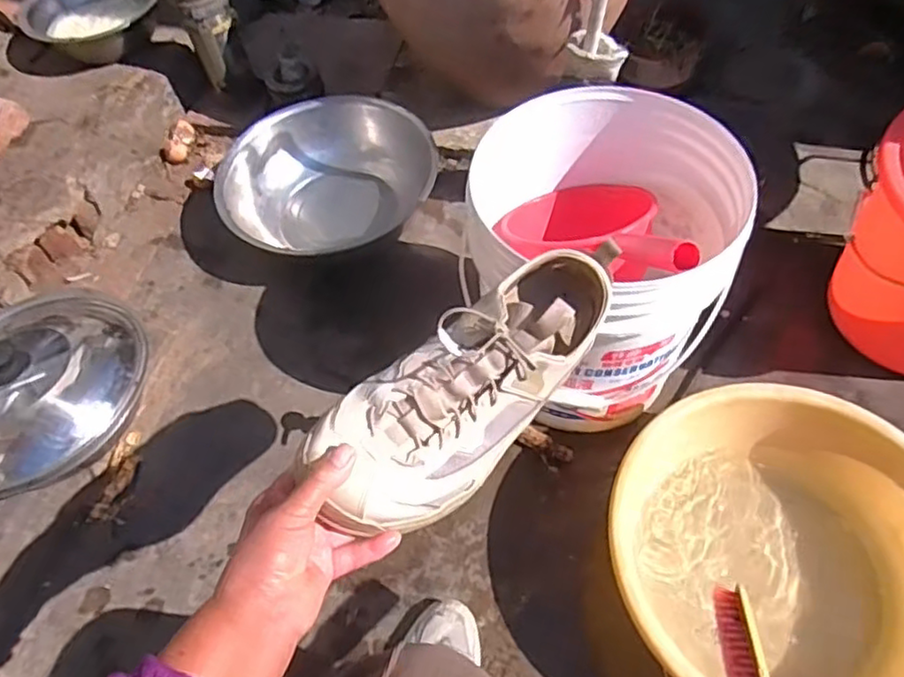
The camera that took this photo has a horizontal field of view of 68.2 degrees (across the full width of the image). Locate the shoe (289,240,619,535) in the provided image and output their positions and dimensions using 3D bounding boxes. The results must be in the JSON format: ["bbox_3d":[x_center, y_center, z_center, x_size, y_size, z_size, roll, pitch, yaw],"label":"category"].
[{"bbox_3d":[0.020,0.021,0.486,0.093,0.104,0.267,40,67,23],"label":"shoe"}]

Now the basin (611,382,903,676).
[{"bbox_3d":[0.388,0.258,0.800,0.389,0.161,0.380,-3,56,4],"label":"basin"}]

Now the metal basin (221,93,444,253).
[{"bbox_3d":[-0.240,-0.307,1.259,0.361,0.138,0.305,-2,55,2],"label":"metal basin"}]

